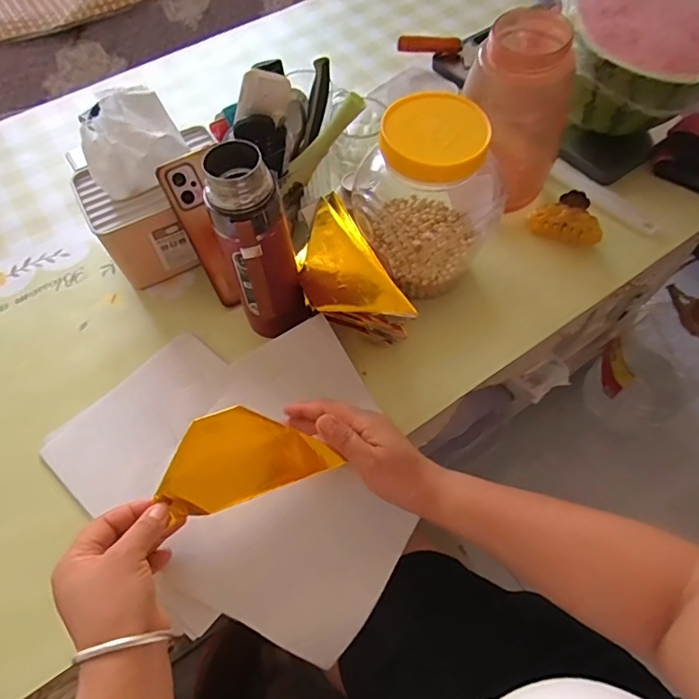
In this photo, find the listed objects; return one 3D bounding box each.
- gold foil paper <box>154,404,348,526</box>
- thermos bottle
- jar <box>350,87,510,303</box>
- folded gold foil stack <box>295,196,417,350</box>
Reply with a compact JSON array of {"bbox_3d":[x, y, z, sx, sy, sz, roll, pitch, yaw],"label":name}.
[{"bbox_3d":[-0.086,0.085,0.421,0.138,0.020,0.077,-16,97,-16],"label":"gold foil paper"},{"bbox_3d":[-0.082,-0.085,0.469,0.066,0.203,0.061,-18,61,-8],"label":"thermos bottle"},{"bbox_3d":[0.081,-0.161,0.512,0.143,0.168,0.132,-1,60,2],"label":"jar"},{"bbox_3d":[-0.006,-0.073,0.530,0.085,0.086,0.173,-18,61,-8],"label":"folded gold foil stack"}]

